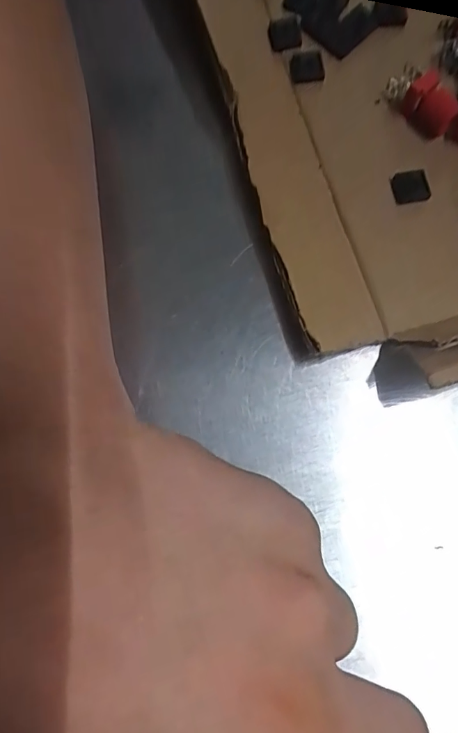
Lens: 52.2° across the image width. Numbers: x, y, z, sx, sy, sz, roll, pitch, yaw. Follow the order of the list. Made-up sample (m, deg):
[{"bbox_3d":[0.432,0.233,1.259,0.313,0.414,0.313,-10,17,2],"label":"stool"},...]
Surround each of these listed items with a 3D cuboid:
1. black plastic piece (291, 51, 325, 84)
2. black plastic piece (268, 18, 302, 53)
[{"bbox_3d":[0.036,-0.138,0.214,0.015,0.004,0.013,-2,77,1],"label":"black plastic piece"},{"bbox_3d":[0.026,-0.154,0.215,0.015,0.004,0.015,-6,77,0],"label":"black plastic piece"}]

